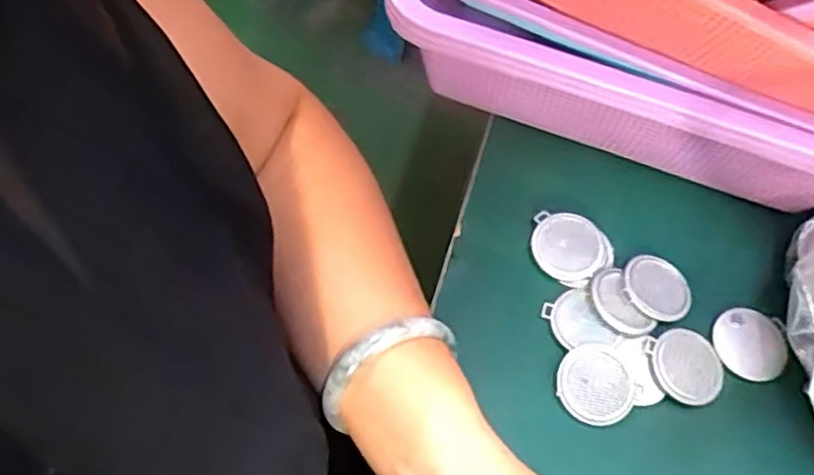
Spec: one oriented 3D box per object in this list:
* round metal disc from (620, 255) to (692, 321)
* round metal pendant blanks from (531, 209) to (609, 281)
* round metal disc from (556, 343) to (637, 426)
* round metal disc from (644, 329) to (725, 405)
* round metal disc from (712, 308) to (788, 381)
[{"bbox_3d":[0.140,0.027,0.381,0.039,0.004,0.038,2,63,-3],"label":"round metal disc"},{"bbox_3d":[0.092,0.005,0.387,0.041,0.006,0.037,13,63,3],"label":"round metal pendant blanks"},{"bbox_3d":[0.099,0.075,0.353,0.040,0.004,0.039,2,63,-3],"label":"round metal disc"},{"bbox_3d":[0.150,0.068,0.364,0.040,0.005,0.038,2,63,-3],"label":"round metal disc"},{"bbox_3d":[0.186,0.057,0.371,0.038,0.005,0.037,2,63,-3],"label":"round metal disc"}]

